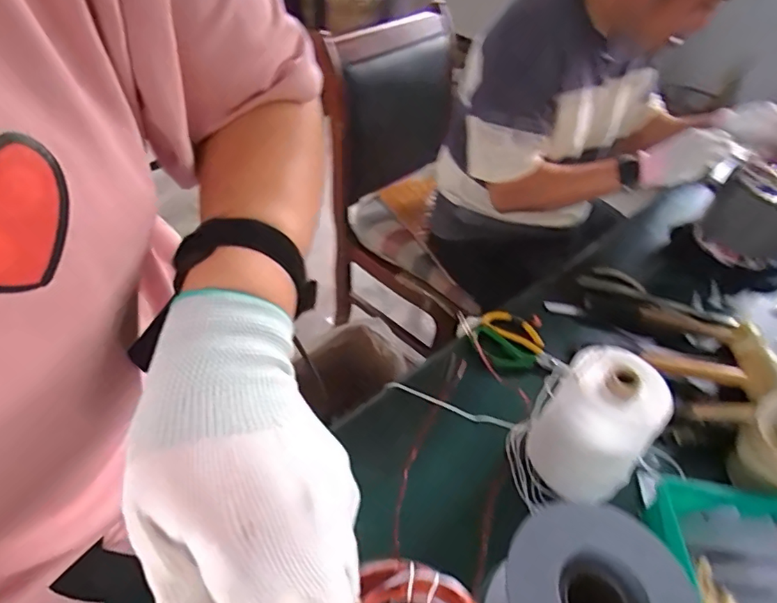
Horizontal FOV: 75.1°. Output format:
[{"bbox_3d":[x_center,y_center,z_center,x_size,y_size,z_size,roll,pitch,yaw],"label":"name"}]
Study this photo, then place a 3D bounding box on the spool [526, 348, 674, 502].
[{"bbox_3d":[0.226,0.147,0.568,0.104,0.164,0.105,3,44,-2],"label":"spool"}]

